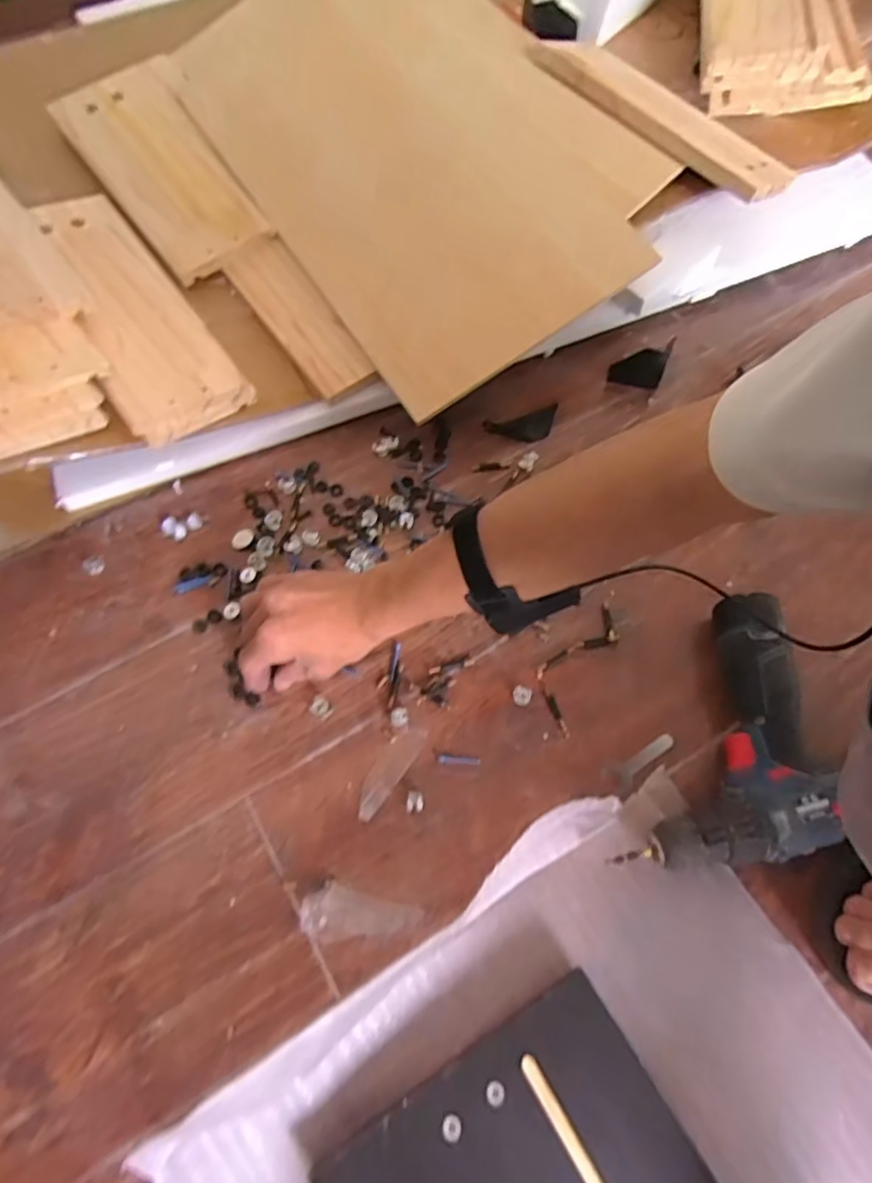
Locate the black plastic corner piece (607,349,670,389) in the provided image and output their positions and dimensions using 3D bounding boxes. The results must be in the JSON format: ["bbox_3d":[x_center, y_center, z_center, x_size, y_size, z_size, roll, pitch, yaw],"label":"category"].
[{"bbox_3d":[0.214,-0.239,0.664,0.055,0.022,0.033,14,66,8],"label":"black plastic corner piece"}]

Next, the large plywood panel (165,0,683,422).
[{"bbox_3d":[-0.033,-0.509,0.694,0.359,0.024,0.609,-34,76,-3],"label":"large plywood panel"}]

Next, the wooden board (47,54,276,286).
[{"bbox_3d":[-0.297,-0.473,0.688,0.134,0.010,0.295,-35,78,-15],"label":"wooden board"}]

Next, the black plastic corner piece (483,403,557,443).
[{"bbox_3d":[0.094,-0.173,0.657,0.082,0.009,0.035,-20,66,-8],"label":"black plastic corner piece"}]

